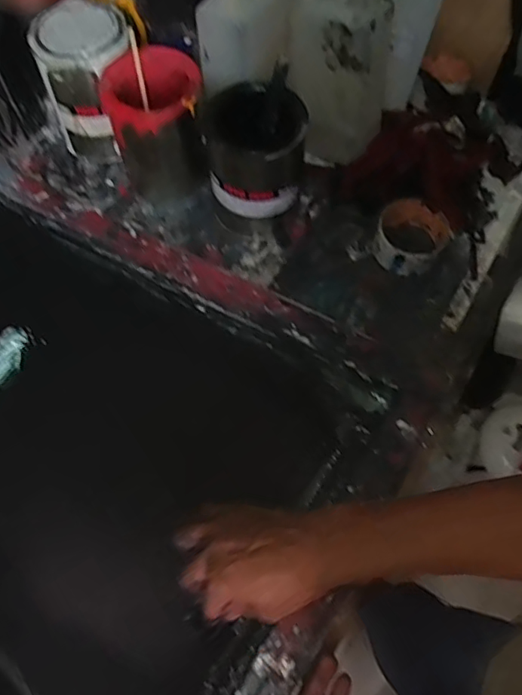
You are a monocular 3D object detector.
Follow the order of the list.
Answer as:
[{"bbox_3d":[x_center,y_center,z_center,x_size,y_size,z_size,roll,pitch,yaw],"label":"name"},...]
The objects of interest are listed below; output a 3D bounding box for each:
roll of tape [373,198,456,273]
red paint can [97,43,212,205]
[{"bbox_3d":[0.171,-0.126,0.640,0.083,0.041,0.079,0,65,0],"label":"roll of tape"},{"bbox_3d":[-0.119,-0.254,0.648,0.101,0.145,0.095,0,65,0],"label":"red paint can"}]

